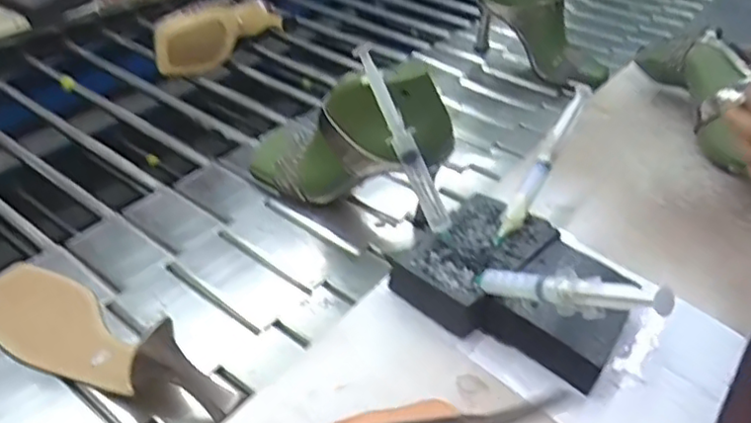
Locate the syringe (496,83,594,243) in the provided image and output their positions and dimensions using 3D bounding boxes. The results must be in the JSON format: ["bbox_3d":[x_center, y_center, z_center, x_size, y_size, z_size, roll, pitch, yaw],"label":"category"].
[{"bbox_3d":[0.145,-0.047,0.549,0.019,0.019,0.178,23,62,22],"label":"syringe"}]

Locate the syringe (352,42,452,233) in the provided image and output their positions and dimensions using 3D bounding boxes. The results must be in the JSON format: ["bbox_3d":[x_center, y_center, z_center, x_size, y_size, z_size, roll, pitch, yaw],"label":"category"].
[{"bbox_3d":[0.022,-0.056,0.499,0.015,0.017,0.153,-25,91,-32],"label":"syringe"}]

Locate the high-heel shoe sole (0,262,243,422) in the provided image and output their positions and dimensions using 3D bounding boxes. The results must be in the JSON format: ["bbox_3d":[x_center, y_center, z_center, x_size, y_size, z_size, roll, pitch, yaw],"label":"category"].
[{"bbox_3d":[-0.223,0.092,0.493,0.266,0.064,0.073,25,43,25],"label":"high-heel shoe sole"}]

